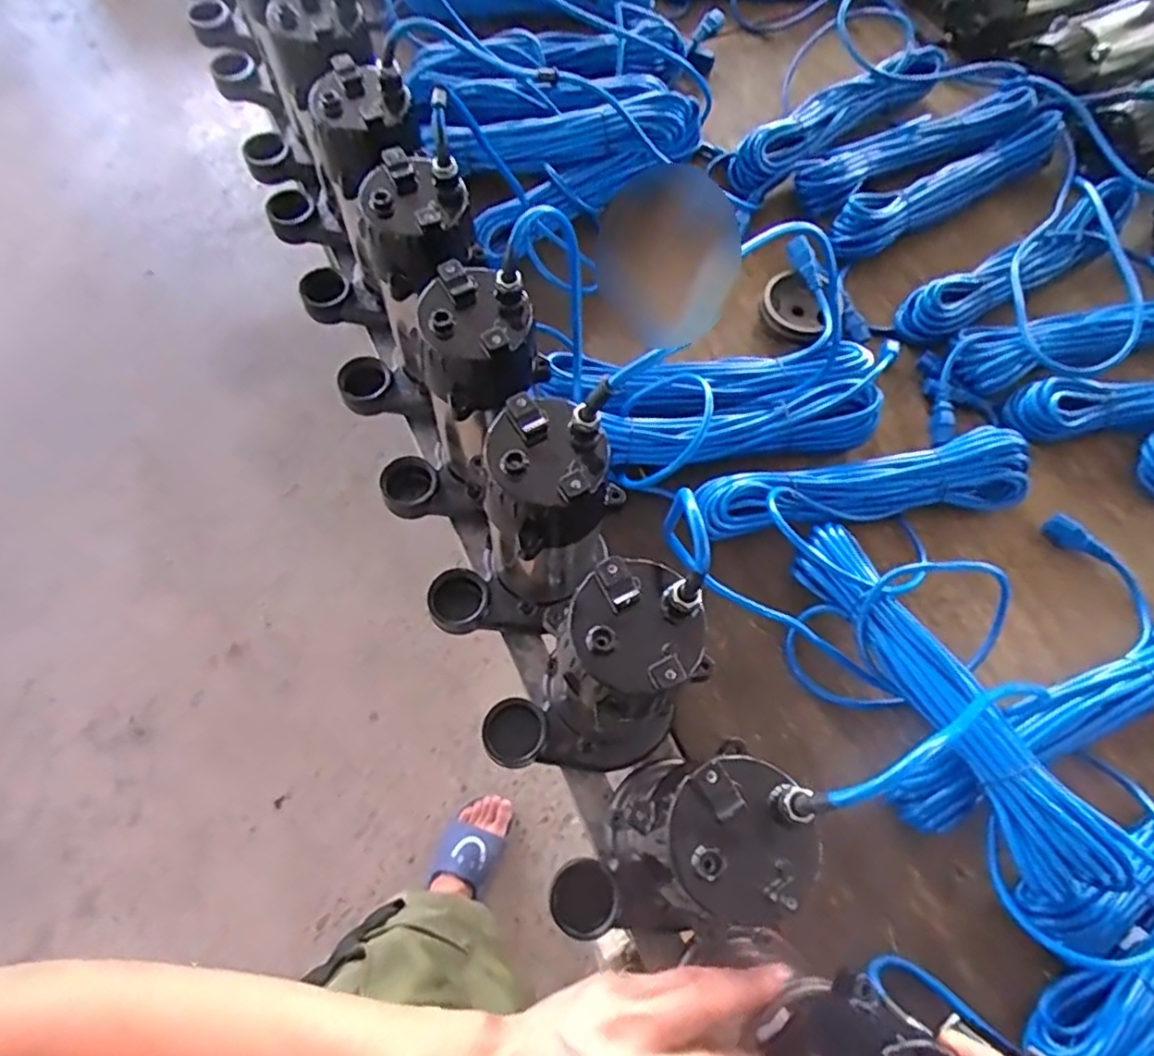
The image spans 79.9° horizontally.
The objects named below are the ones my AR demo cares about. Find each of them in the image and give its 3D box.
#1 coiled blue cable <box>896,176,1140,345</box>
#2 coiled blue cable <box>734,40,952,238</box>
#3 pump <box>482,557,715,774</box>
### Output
[{"bbox_3d":[0.523,-0.311,0.797,0.348,0.047,0.066,-31,71,-13],"label":"coiled blue cable"},{"bbox_3d":[0.336,-0.533,0.882,0.391,0.049,0.086,-41,74,-17],"label":"coiled blue cable"},{"bbox_3d":[0.005,0.121,0.501,0.162,0.228,0.100,-32,71,-14],"label":"pump"}]

